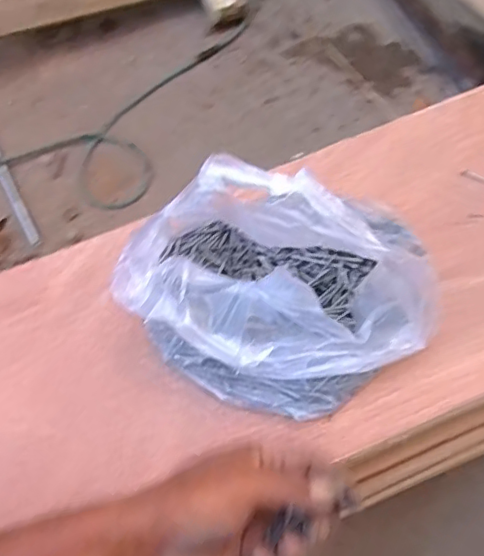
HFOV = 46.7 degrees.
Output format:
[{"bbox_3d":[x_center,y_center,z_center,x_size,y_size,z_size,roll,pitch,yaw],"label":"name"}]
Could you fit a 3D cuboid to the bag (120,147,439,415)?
[{"bbox_3d":[0.023,-0.004,0.449,0.255,0.160,0.189,0,63,4],"label":"bag"}]

